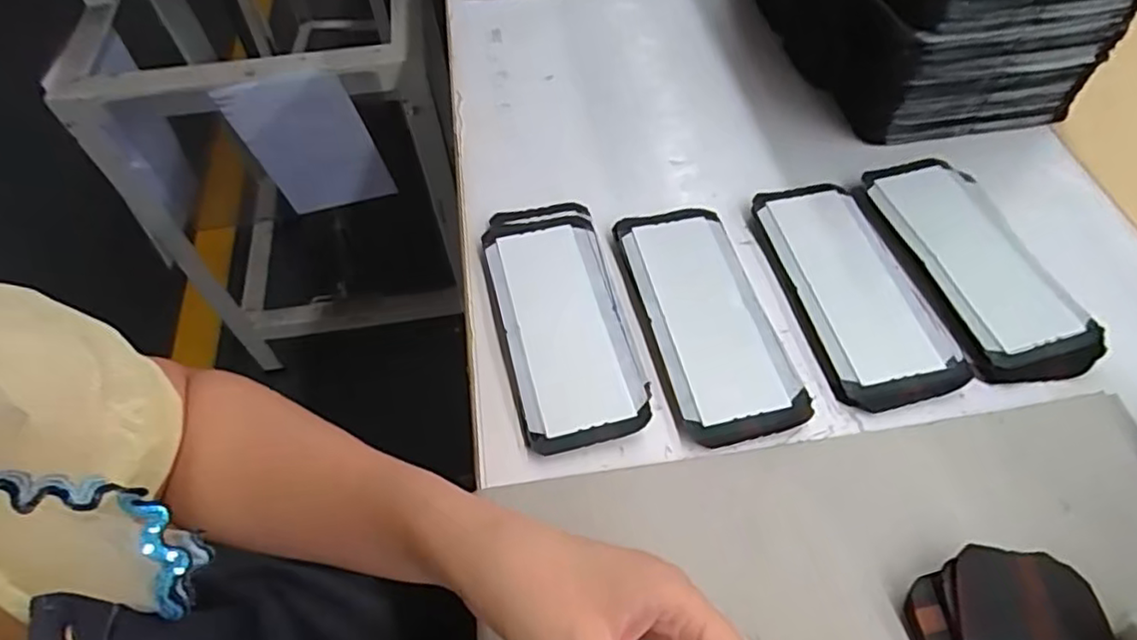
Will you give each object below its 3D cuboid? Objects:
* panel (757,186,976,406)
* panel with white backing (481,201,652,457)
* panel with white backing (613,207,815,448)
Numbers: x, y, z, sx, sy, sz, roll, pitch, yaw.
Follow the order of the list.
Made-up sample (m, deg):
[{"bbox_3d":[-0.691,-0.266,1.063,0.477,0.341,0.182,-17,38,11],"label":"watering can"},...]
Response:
[{"bbox_3d":[0.181,-0.024,0.415,0.077,0.014,0.167,-12,56,-4],"label":"panel"},{"bbox_3d":[-0.005,-0.006,0.405,0.077,0.018,0.176,-14,56,-5],"label":"panel with white backing"},{"bbox_3d":[0.085,-0.004,0.407,0.074,0.012,0.168,-13,56,-5],"label":"panel with white backing"}]

